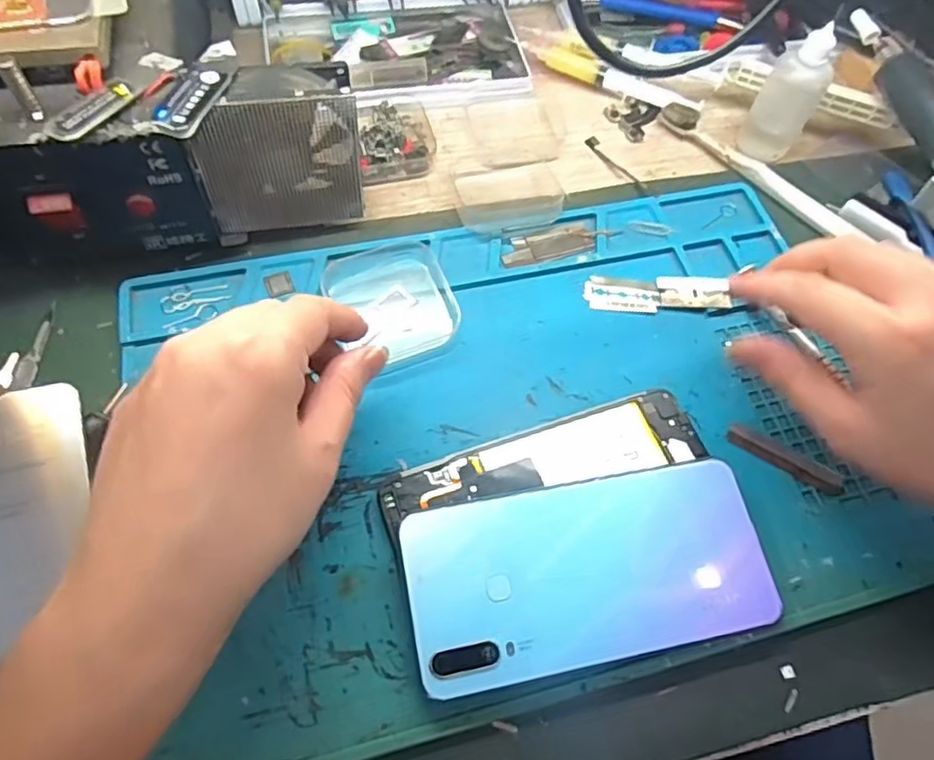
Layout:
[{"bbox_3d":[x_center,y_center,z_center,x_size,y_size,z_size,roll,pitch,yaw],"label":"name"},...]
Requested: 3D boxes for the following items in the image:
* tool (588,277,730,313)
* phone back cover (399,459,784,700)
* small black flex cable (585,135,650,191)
[{"bbox_3d":[0.106,-0.048,0.345,0.079,0.004,0.023,-1,63,1],"label":"tool"},{"bbox_3d":[0.053,0.080,0.262,0.152,0.006,0.072,-8,71,-10],"label":"phone back cover"},{"bbox_3d":[0.098,-0.142,0.404,0.010,0.004,0.055,-29,68,-17],"label":"small black flex cable"}]

